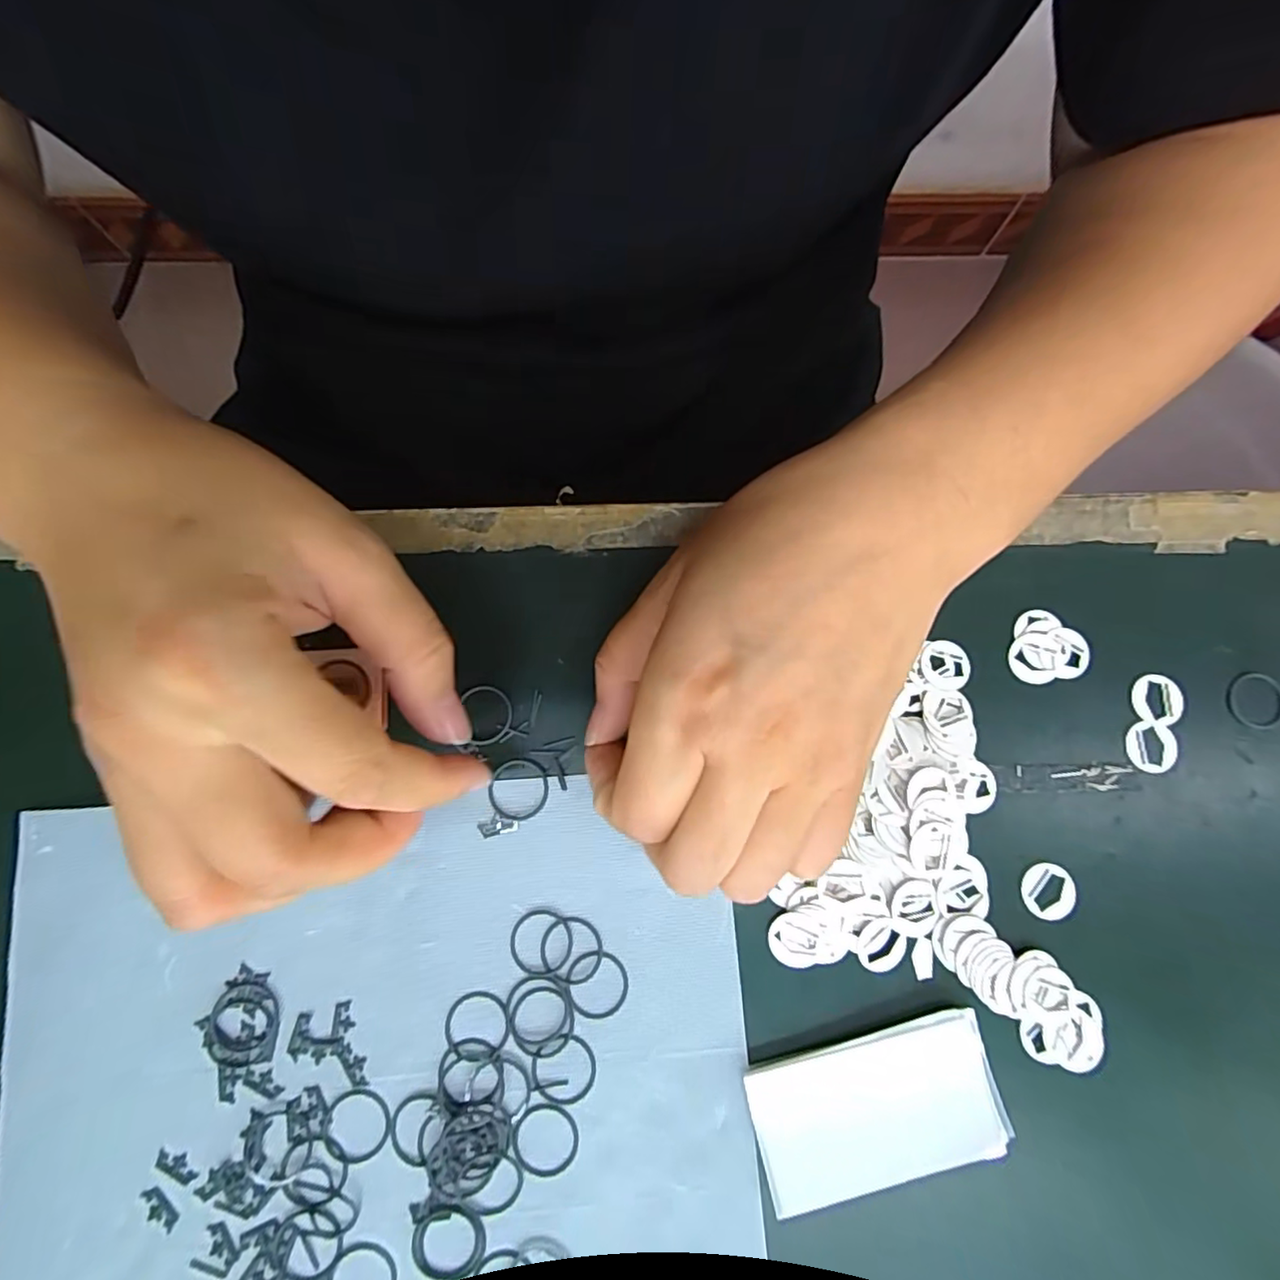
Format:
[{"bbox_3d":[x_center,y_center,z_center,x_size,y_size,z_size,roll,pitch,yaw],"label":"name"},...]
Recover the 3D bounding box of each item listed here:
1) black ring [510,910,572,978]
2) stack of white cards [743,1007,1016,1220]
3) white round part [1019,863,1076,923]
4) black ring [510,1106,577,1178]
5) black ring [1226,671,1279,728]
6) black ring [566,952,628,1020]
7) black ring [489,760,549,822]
[{"bbox_3d":[-0.033,0.101,0.202,0.020,0.004,0.021,0,81,-1],"label":"black ring"},{"bbox_3d":[0.075,0.149,0.194,0.078,0.005,0.043,-13,81,-3],"label":"stack of white cards"},{"bbox_3d":[0.140,0.086,0.209,0.017,0.004,0.018,12,80,1],"label":"white round part"},{"bbox_3d":[-0.030,0.158,0.192,0.021,0.004,0.021,0,81,-1],"label":"black ring"},{"bbox_3d":[0.222,0.021,0.218,0.020,0.004,0.020,0,81,-1],"label":"black ring"},{"bbox_3d":[-0.014,0.113,0.200,0.020,0.004,0.021,0,81,-1],"label":"black ring"},{"bbox_3d":[-0.042,0.051,0.208,0.021,0.004,0.020,0,81,-1],"label":"black ring"}]

